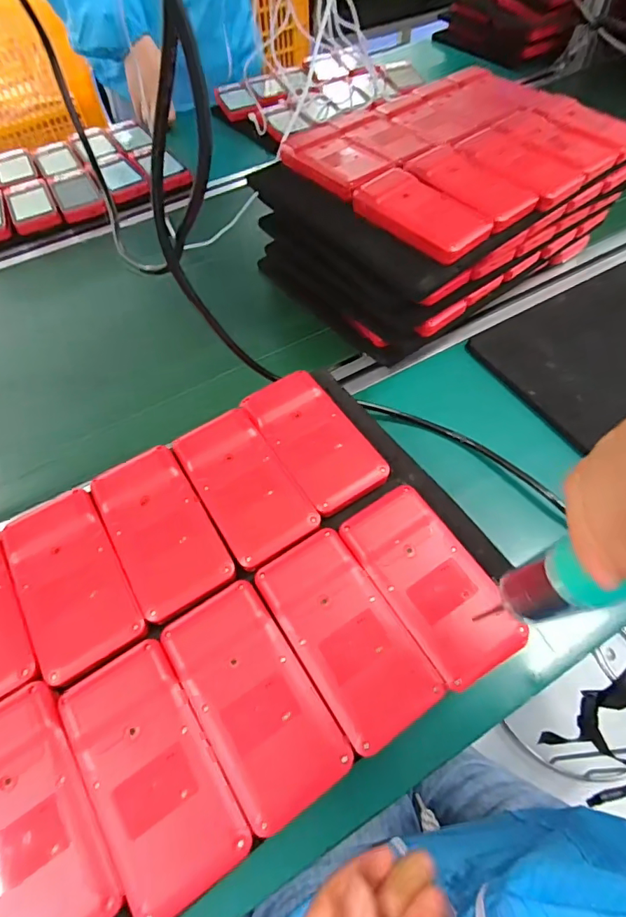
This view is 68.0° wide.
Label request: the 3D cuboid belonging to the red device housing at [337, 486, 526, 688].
[{"bbox_3d":[0.074,0.076,0.293,0.062,0.016,0.118,-29,60,-15],"label":"red device housing"}]

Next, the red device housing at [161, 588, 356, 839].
[{"bbox_3d":[-0.035,0.134,0.265,0.062,0.014,0.118,-31,60,-16],"label":"red device housing"}]

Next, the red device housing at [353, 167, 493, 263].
[{"bbox_3d":[0.096,-0.221,0.418,0.065,0.021,0.116,-38,62,-20],"label":"red device housing"}]

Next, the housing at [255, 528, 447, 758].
[{"bbox_3d":[0.020,0.104,0.281,0.062,0.014,0.118,-29,60,-15],"label":"housing"}]

